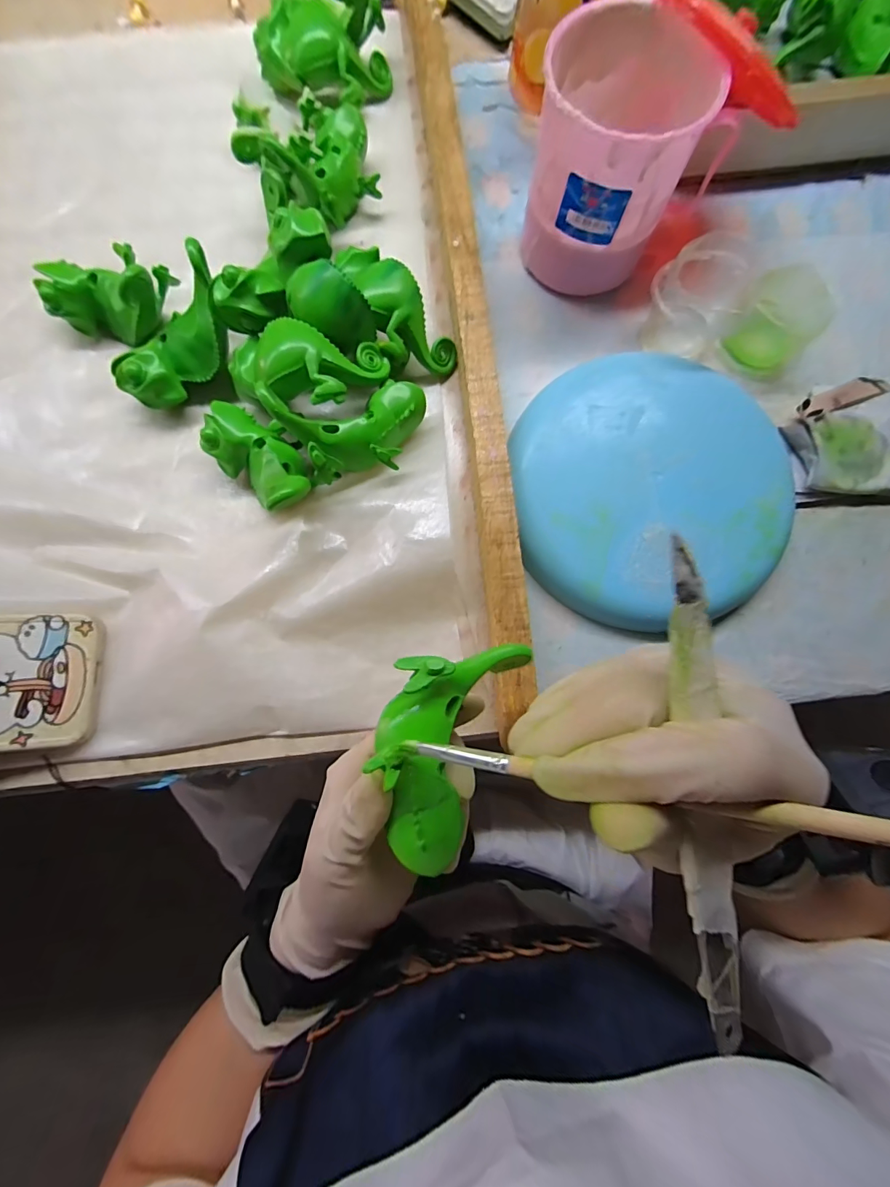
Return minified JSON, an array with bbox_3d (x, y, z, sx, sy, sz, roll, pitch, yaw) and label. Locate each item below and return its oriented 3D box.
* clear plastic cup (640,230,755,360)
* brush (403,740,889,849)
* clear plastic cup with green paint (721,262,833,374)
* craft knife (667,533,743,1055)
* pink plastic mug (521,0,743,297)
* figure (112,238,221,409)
[{"bbox_3d":[0.169,-0.198,0.279,0.054,0.046,0.059,0,80,-1],"label":"clear plastic cup"},{"bbox_3d":[0.062,0.053,0.107,0.161,0.004,0.006,1,79,24],"label":"brush"},{"bbox_3d":[0.225,-0.185,0.283,0.050,0.036,0.052,-22,81,-5],"label":"clear plastic cup with green paint"},{"bbox_3d":[0.072,0.060,0.115,0.014,0.005,0.149,-9,97,-3],"label":"craft knife"},{"bbox_3d":[0.108,-0.269,0.268,0.105,0.098,0.098,24,80,3],"label":"pink plastic mug"},{"bbox_3d":[-0.163,-0.157,0.257,0.096,0.035,0.031,-44,83,16],"label":"figure"}]

